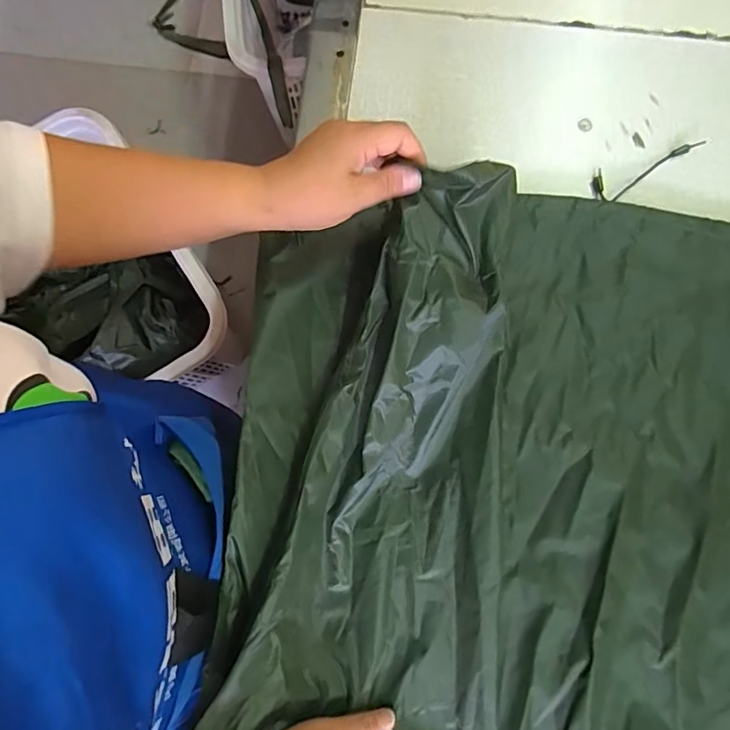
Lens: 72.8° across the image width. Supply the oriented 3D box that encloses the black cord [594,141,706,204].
[{"bbox_3d":[0.274,-0.199,0.486,0.118,0.009,0.035,-32,82,-6],"label":"black cord"}]

